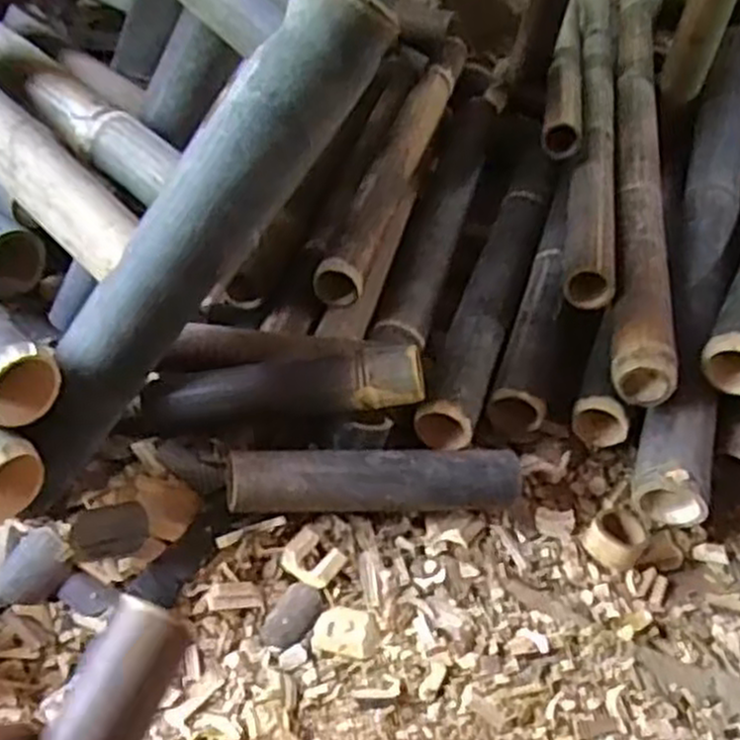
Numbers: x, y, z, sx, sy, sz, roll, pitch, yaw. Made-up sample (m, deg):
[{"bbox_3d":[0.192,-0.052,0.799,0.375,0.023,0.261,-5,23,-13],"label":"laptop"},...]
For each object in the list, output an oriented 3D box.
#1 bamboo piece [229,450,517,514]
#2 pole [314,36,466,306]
[{"bbox_3d":[0.008,0.099,0.716,0.270,0.045,0.054,-4,47,-11],"label":"bamboo piece"},{"bbox_3d":[0.044,-0.297,1.056,0.064,0.052,0.615,18,46,5],"label":"pole"}]

